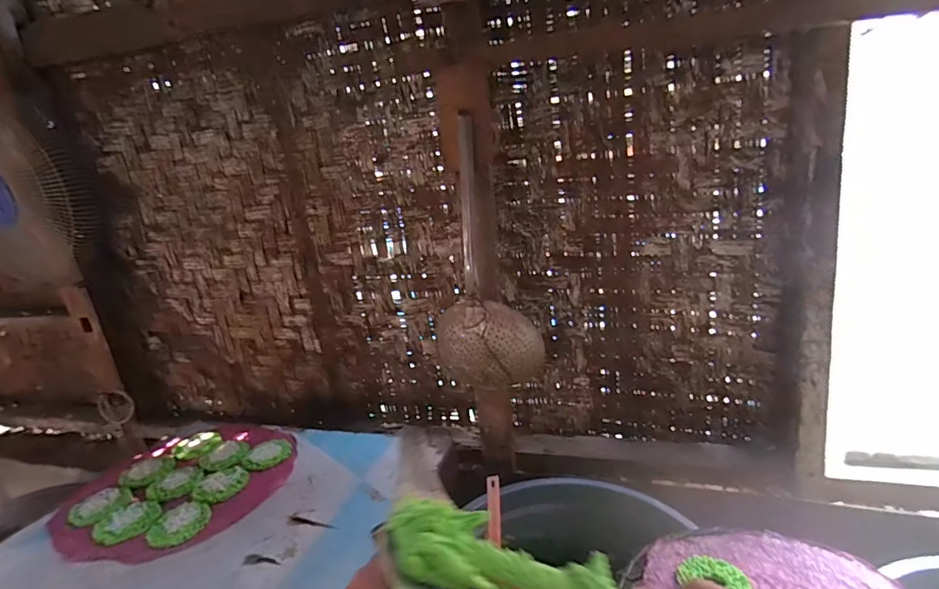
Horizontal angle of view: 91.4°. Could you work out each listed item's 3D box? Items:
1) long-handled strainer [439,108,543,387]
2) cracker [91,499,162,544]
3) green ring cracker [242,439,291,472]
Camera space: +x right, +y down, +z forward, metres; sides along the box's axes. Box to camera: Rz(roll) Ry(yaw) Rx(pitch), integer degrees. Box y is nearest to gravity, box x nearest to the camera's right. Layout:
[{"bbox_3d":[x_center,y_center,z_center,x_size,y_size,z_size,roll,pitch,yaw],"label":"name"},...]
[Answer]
[{"bbox_3d":[0.018,-0.043,0.739,0.162,0.411,0.095,7,20,40],"label":"long-handled strainer"},{"bbox_3d":[-0.509,0.339,0.684,0.079,0.005,0.089,-20,20,-41],"label":"cracker"},{"bbox_3d":[-0.362,0.286,0.818,0.077,0.008,0.079,-17,19,-37],"label":"green ring cracker"}]

